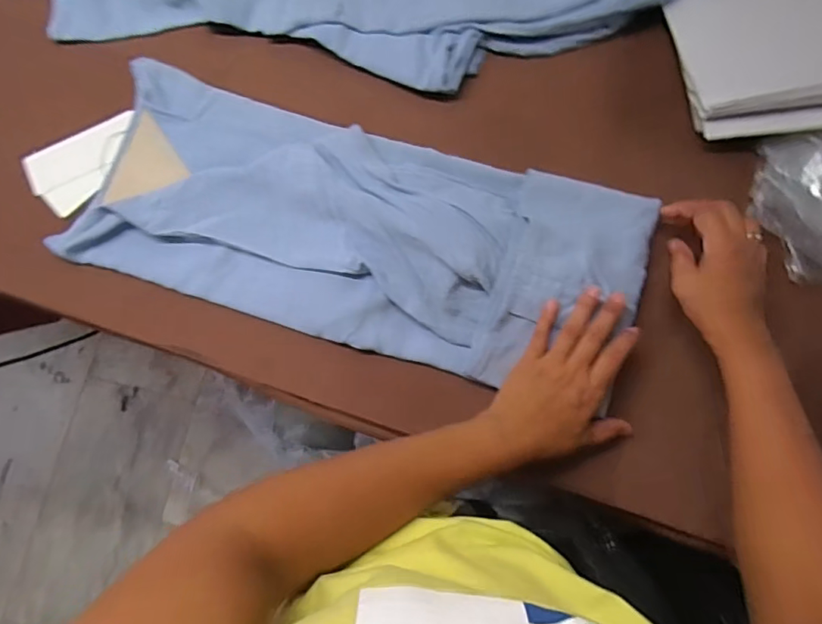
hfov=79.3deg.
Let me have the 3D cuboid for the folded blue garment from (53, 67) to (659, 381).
[{"bbox_3d":[-0.047,-0.082,0.464,0.517,0.034,0.218,12,83,5],"label":"folded blue garment"}]

